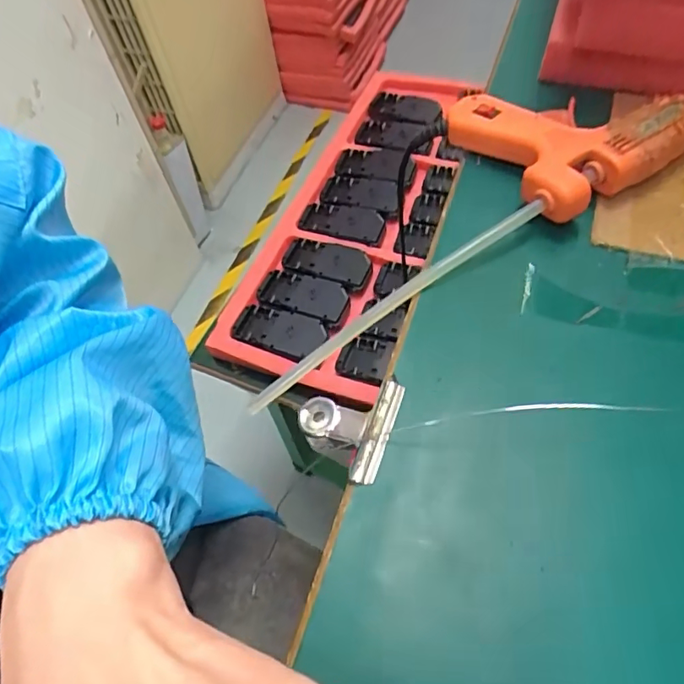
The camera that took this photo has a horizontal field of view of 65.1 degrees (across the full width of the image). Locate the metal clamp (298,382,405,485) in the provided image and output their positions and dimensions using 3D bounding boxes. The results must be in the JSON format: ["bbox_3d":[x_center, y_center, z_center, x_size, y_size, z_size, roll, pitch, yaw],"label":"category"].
[{"bbox_3d":[0.001,0.040,0.249,0.044,0.020,0.049,12,59,15],"label":"metal clamp"}]

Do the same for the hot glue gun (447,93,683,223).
[{"bbox_3d":[0.132,-0.129,0.318,0.108,0.031,0.109,-28,57,-11],"label":"hot glue gun"}]

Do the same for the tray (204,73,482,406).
[{"bbox_3d":[0.028,-0.191,0.750,0.230,0.066,0.594,12,59,14],"label":"tray"}]

